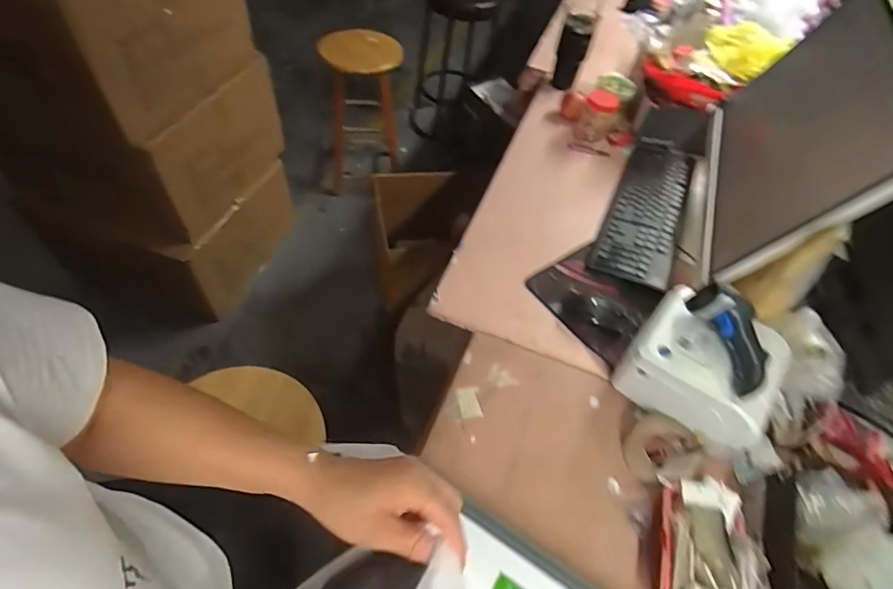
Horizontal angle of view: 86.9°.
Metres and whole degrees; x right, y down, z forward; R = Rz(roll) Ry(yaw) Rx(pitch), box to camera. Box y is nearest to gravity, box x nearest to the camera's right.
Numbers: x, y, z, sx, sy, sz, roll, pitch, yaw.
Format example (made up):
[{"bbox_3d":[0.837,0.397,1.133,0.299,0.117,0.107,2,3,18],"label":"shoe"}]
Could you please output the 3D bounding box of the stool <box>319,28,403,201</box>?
[{"bbox_3d":[-0.334,-0.693,1.823,0.343,0.609,0.401,-5,53,-4],"label":"stool"}]

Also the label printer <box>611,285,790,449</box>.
[{"bbox_3d":[0.389,0.106,0.714,0.193,0.133,0.166,35,58,18],"label":"label printer"}]

